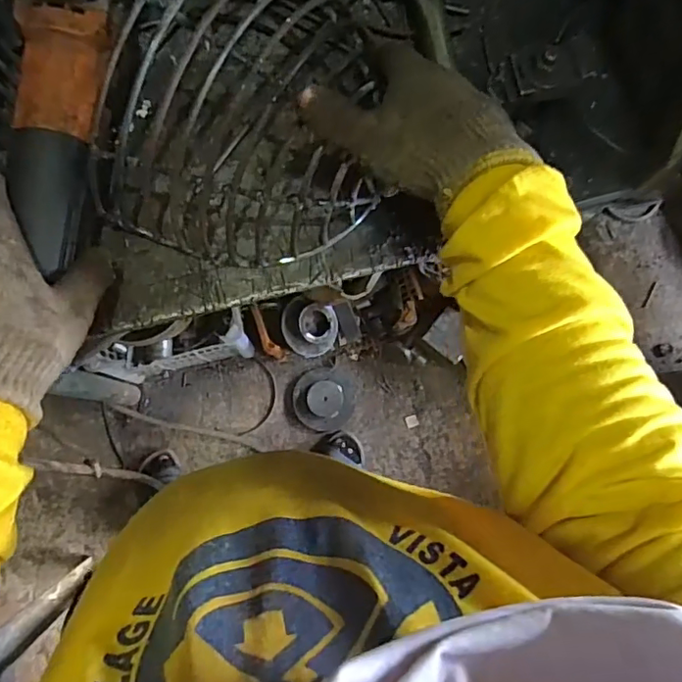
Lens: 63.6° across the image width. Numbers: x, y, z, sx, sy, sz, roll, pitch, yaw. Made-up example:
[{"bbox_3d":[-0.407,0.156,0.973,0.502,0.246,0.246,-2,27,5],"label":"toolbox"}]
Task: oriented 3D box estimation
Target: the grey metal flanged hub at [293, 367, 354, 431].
[{"bbox_3d":[-0.041,0.139,1.302,0.138,0.038,0.142,0,84,-2],"label":"grey metal flanged hub"}]

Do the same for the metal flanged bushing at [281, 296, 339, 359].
[{"bbox_3d":[-0.074,-0.028,1.224,0.125,0.065,0.125,-6,105,-21],"label":"metal flanged bushing"}]

